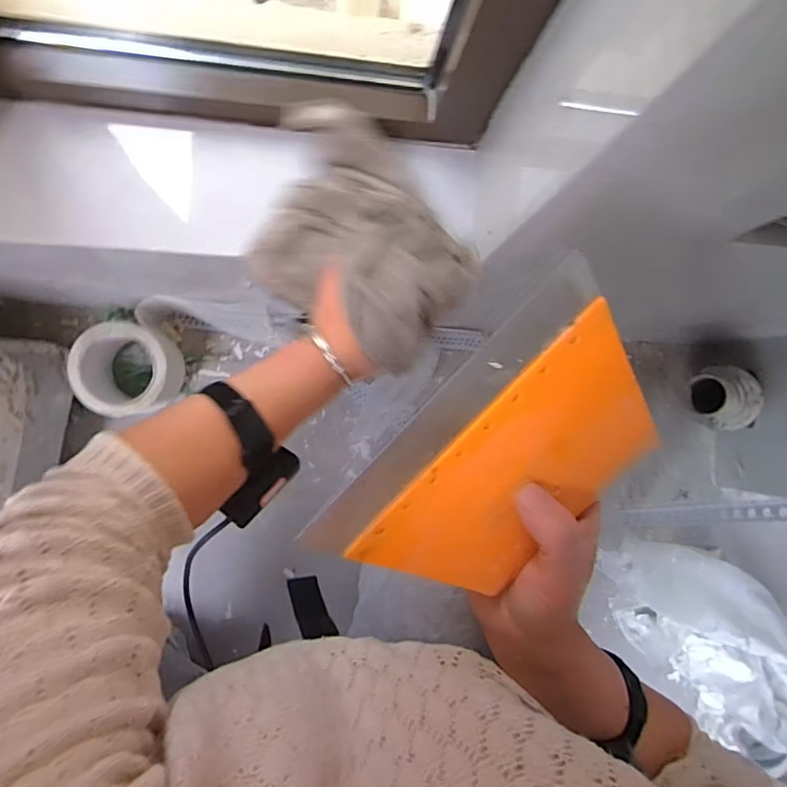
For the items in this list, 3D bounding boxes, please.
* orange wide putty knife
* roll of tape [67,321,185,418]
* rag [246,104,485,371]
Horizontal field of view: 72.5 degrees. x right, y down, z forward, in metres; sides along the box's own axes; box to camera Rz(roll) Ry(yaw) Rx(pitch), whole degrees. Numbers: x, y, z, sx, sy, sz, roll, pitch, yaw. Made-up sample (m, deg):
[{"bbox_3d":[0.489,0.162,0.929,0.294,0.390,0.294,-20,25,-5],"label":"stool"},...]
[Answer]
[{"bbox_3d":[0.056,0.036,0.263,0.164,0.006,0.116,-46,119,9],"label":"orange wide putty knife"},{"bbox_3d":[-0.332,-0.029,0.680,0.104,0.098,0.105,0,88,-7],"label":"roll of tape"},{"bbox_3d":[-0.028,-0.131,0.445,0.192,0.058,0.156,37,84,-4],"label":"rag"}]

